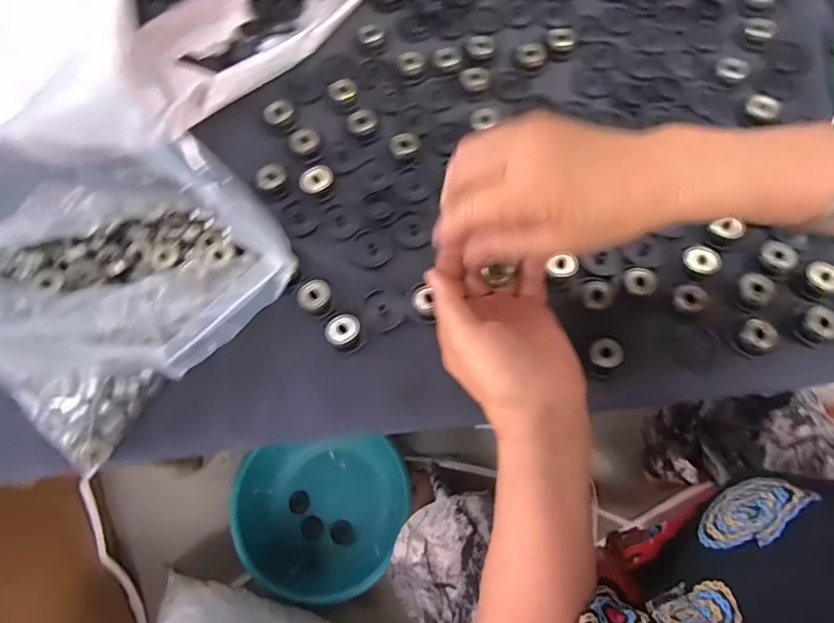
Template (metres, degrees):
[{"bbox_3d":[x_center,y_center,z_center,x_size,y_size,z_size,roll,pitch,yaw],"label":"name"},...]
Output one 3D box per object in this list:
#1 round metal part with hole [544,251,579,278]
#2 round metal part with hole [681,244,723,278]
[{"bbox_3d":[0.112,-0.035,0.378,0.025,0.008,0.019,-4,71,0],"label":"round metal part with hole"},{"bbox_3d":[0.221,-0.040,0.376,0.027,0.006,0.031,-9,71,-2],"label":"round metal part with hole"}]

